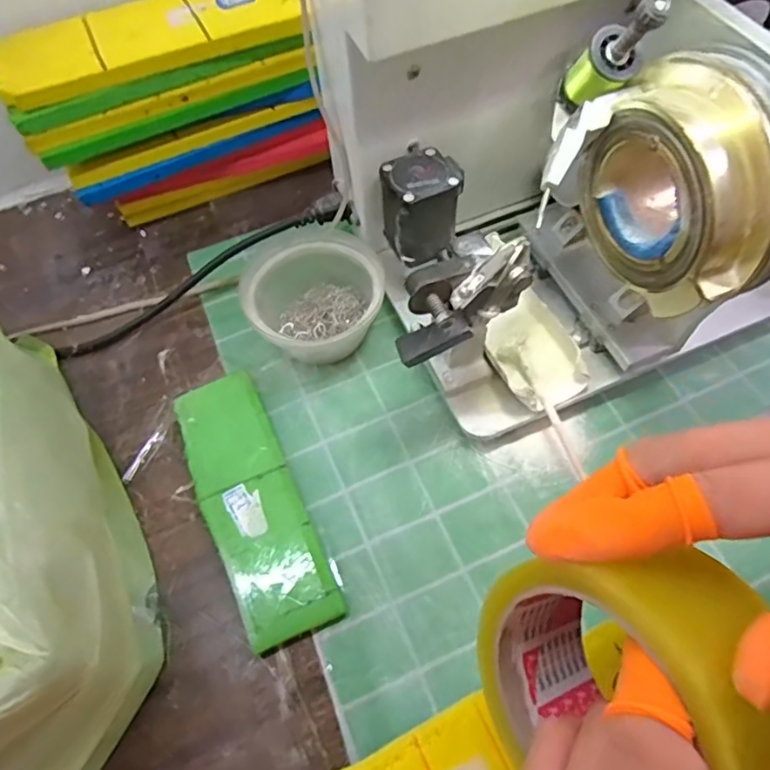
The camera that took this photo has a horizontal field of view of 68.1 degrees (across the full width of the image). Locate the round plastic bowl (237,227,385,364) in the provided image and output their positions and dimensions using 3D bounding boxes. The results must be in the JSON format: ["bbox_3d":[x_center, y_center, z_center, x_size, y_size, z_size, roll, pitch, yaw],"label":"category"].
[{"bbox_3d":[-0.054,-0.064,0.423,0.100,0.053,0.098,-27,63,-12],"label":"round plastic bowl"}]

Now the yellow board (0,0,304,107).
[{"bbox_3d":[-0.168,-0.260,0.415,0.221,0.011,0.082,-18,61,-8],"label":"yellow board"}]

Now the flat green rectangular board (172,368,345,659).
[{"bbox_3d":[-0.086,0.071,0.362,0.056,0.015,0.178,-23,62,-10],"label":"flat green rectangular board"}]

